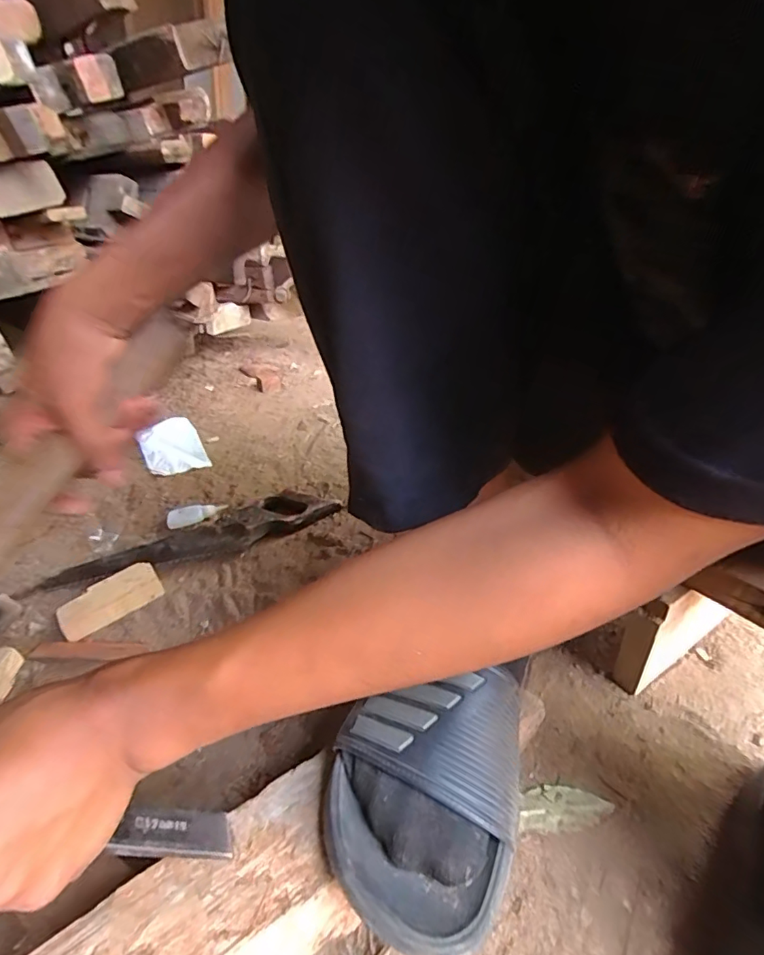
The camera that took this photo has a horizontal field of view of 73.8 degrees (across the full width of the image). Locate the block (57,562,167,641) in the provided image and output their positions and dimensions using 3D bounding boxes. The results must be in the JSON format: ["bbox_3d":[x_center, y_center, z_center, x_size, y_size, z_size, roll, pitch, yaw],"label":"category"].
[{"bbox_3d":[-0.310,0.138,0.581,0.105,0.024,0.047,-27,39,-33],"label":"block"}]

